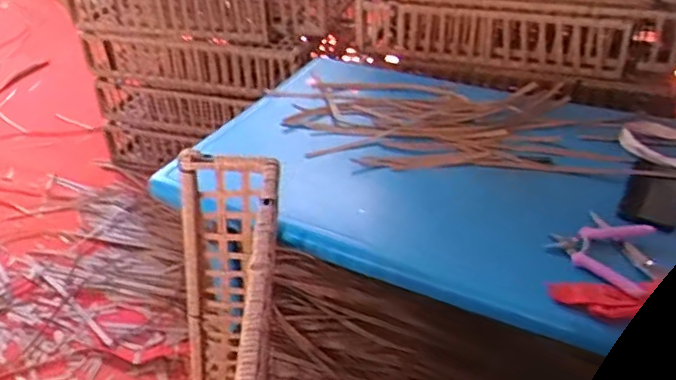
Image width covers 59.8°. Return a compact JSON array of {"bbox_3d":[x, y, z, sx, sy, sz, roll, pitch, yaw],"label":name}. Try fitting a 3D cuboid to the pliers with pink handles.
[{"bbox_3d":[0.355,0.072,0.792,0.124,0.023,0.105,22,64,9],"label":"pliers with pink handles"}]

